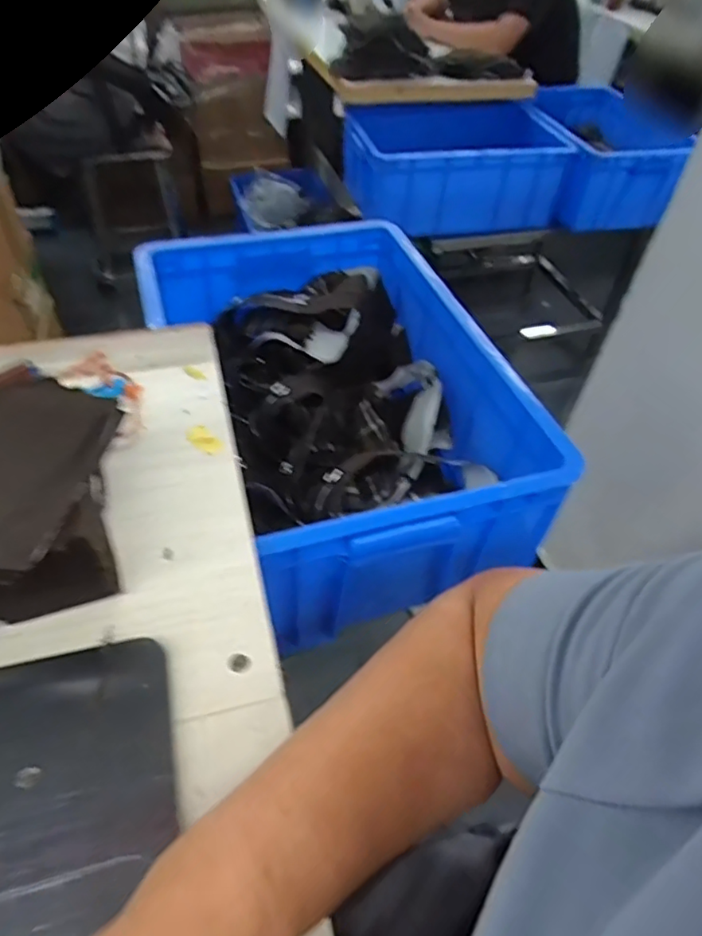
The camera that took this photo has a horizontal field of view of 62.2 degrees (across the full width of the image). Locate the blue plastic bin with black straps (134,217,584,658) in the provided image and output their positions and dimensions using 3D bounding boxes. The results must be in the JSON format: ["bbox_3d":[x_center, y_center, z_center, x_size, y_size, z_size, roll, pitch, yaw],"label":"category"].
[{"bbox_3d":[-0.028,-0.085,0.708,0.345,0.194,0.510,-12,50,-15],"label":"blue plastic bin with black straps"}]

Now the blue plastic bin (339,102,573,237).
[{"bbox_3d":[0.276,-0.750,1.474,0.534,0.226,0.284,-10,49,-13],"label":"blue plastic bin"}]

